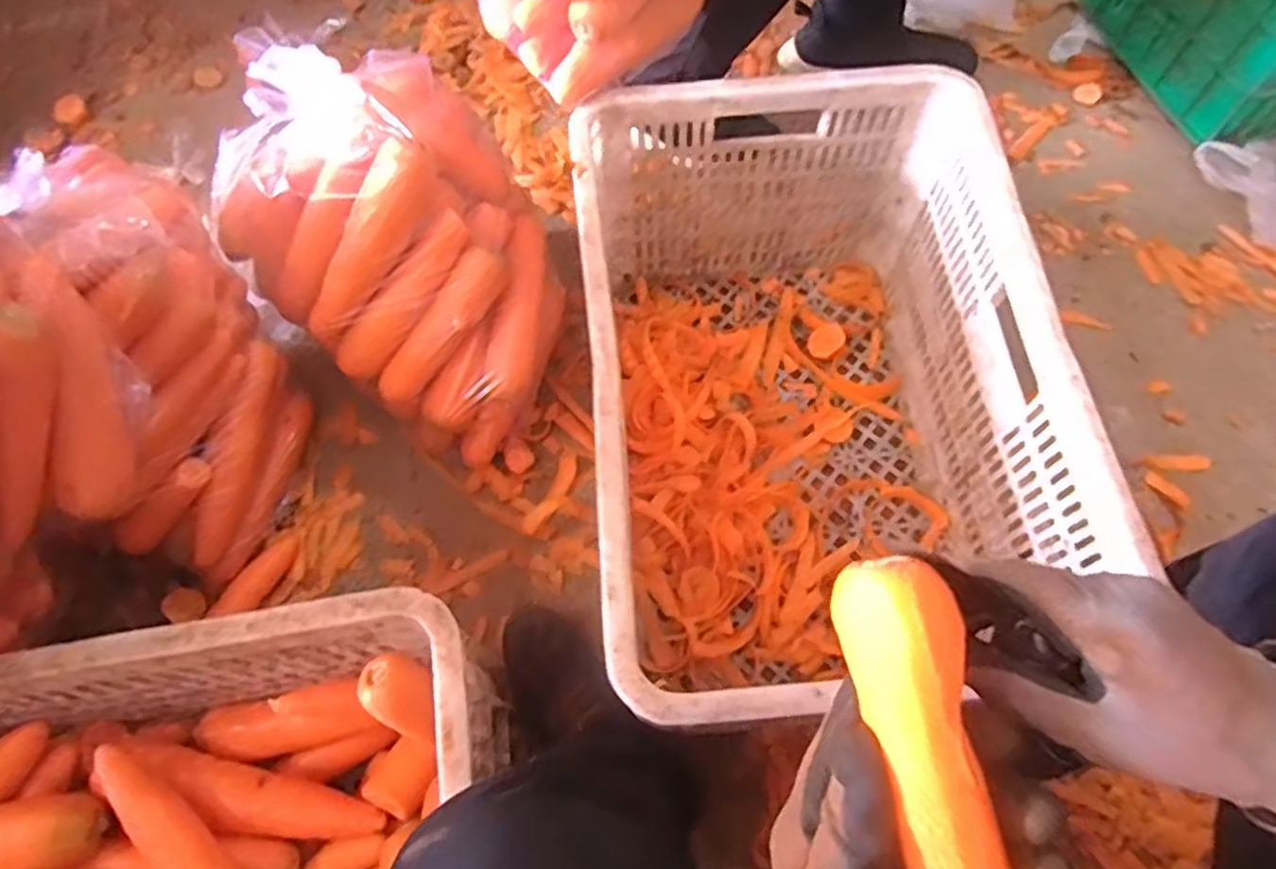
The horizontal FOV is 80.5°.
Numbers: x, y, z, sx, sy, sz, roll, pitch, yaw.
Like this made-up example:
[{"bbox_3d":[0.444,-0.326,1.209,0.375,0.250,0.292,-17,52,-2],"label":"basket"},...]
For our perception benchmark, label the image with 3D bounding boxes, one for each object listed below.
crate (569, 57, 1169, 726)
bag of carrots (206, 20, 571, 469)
[{"bbox_3d":[0.138,-0.024,0.687,0.347,0.280,0.511,-5,66,-3],"label":"crate"},{"bbox_3d":[-0.230,-0.181,0.750,0.338,0.276,0.239,40,71,16],"label":"bag of carrots"}]

